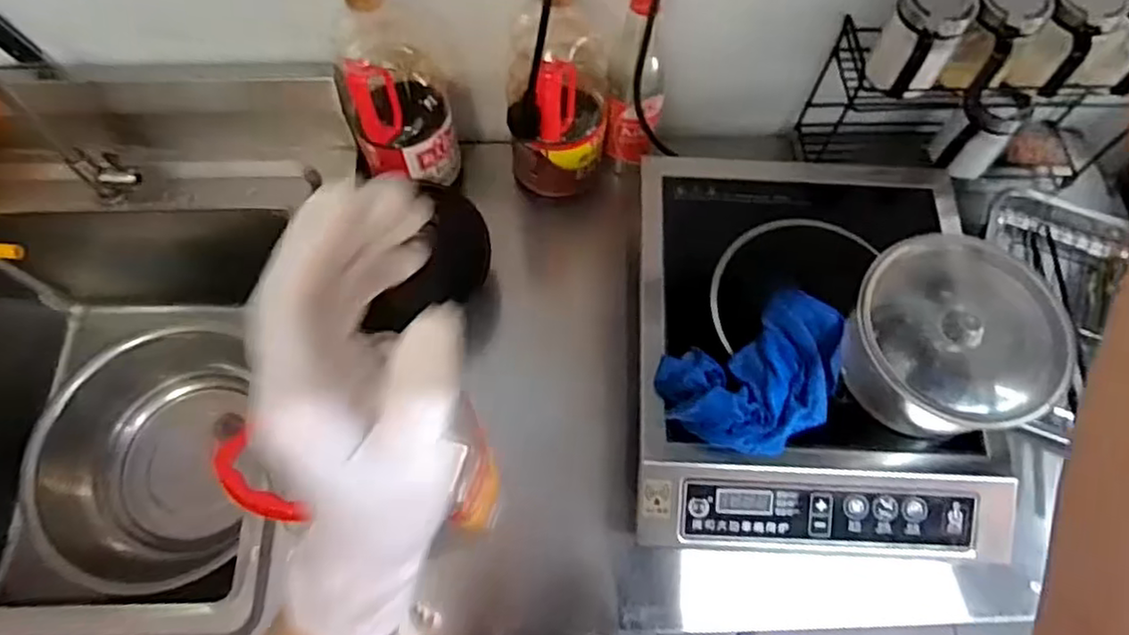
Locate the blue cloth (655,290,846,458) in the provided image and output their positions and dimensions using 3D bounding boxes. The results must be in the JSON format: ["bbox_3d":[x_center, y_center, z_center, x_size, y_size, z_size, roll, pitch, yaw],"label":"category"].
[{"bbox_3d":[0.188,0.059,0.643,0.183,0.049,0.122,-25,70,-12],"label":"blue cloth"}]

